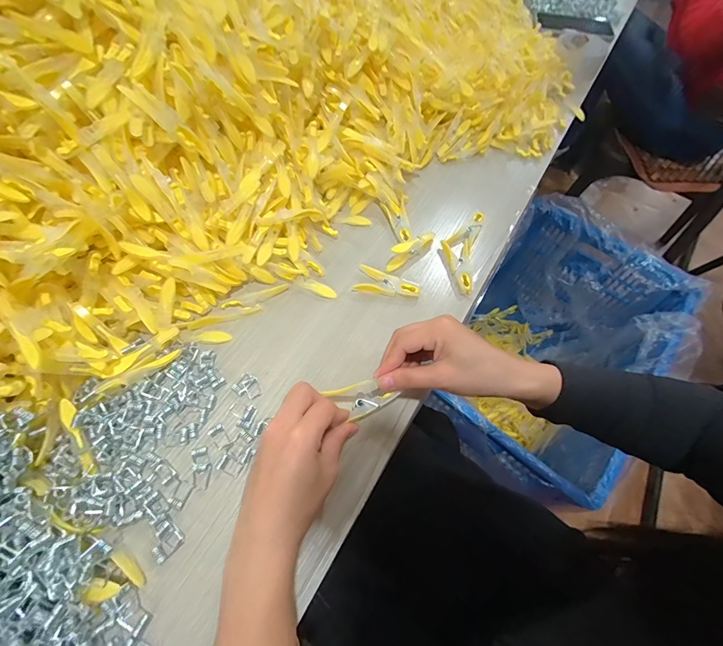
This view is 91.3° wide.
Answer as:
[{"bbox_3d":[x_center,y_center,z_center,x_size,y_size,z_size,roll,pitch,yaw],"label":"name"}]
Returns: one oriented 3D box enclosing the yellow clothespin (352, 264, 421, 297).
[{"bbox_3d":[0.031,-0.044,0.419,0.074,0.011,0.032,16,62,6],"label":"yellow clothespin"}]

